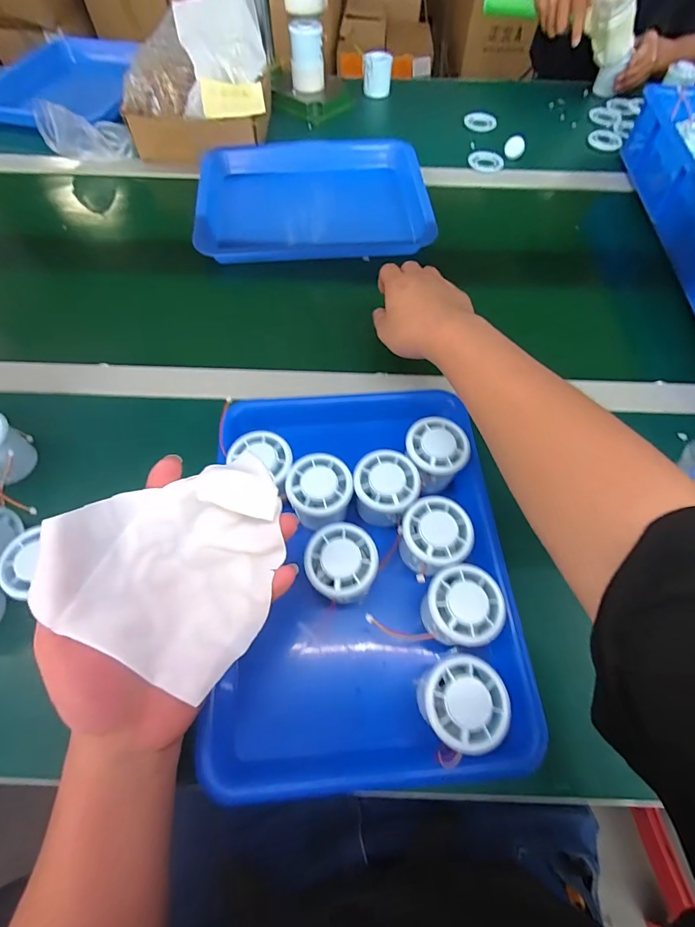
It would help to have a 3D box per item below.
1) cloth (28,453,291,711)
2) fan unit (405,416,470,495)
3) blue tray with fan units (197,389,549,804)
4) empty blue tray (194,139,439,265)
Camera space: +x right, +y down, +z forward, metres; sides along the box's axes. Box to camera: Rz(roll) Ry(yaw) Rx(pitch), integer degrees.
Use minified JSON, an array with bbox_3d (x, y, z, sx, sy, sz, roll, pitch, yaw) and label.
[{"bbox_3d":[-0.101,0.075,0.260,0.135,0.023,0.127,-19,97,-16],"label":"cloth"},{"bbox_3d":[0.082,-0.007,0.397,0.055,0.046,0.057,0,62,-1],"label":"fan unit"},{"bbox_3d":[0.008,0.074,0.369,0.250,0.079,0.346,-5,62,-3],"label":"blue tray with fan units"},{"bbox_3d":[-0.052,-0.403,0.635,0.327,0.051,0.248,-3,62,-2],"label":"empty blue tray"}]

